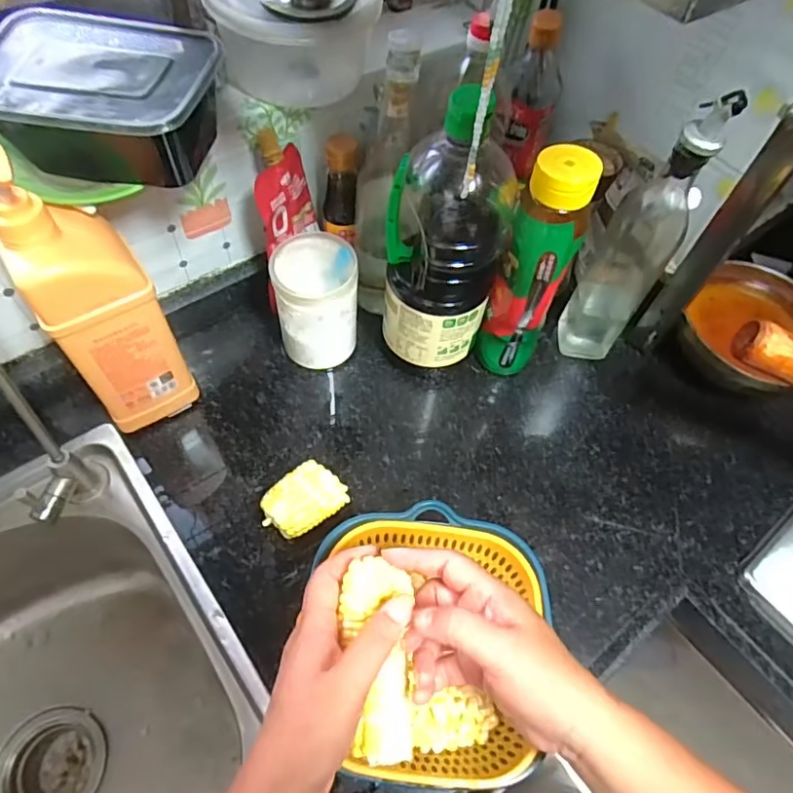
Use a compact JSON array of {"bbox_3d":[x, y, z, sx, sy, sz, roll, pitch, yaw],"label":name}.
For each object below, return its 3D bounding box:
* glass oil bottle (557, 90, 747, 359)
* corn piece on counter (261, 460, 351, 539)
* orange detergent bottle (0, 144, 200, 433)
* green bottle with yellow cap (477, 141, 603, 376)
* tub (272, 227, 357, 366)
[{"bbox_3d":[0.236,-0.149,0.532,0.067,0.299,0.080,35,62,17],"label":"glass oil bottle"},{"bbox_3d":[-0.083,0.098,0.494,0.051,0.054,0.068,41,63,18],"label":"corn piece on counter"},{"bbox_3d":[-0.244,-0.073,0.451,0.079,0.290,0.064,-30,64,-20],"label":"orange detergent bottle"},{"bbox_3d":[0.130,-0.112,0.530,0.060,0.246,0.058,21,59,10],"label":"green bottle with yellow cap"},{"bbox_3d":[-0.083,-0.098,0.575,0.081,0.126,0.085,2,58,-2],"label":"tub"}]

